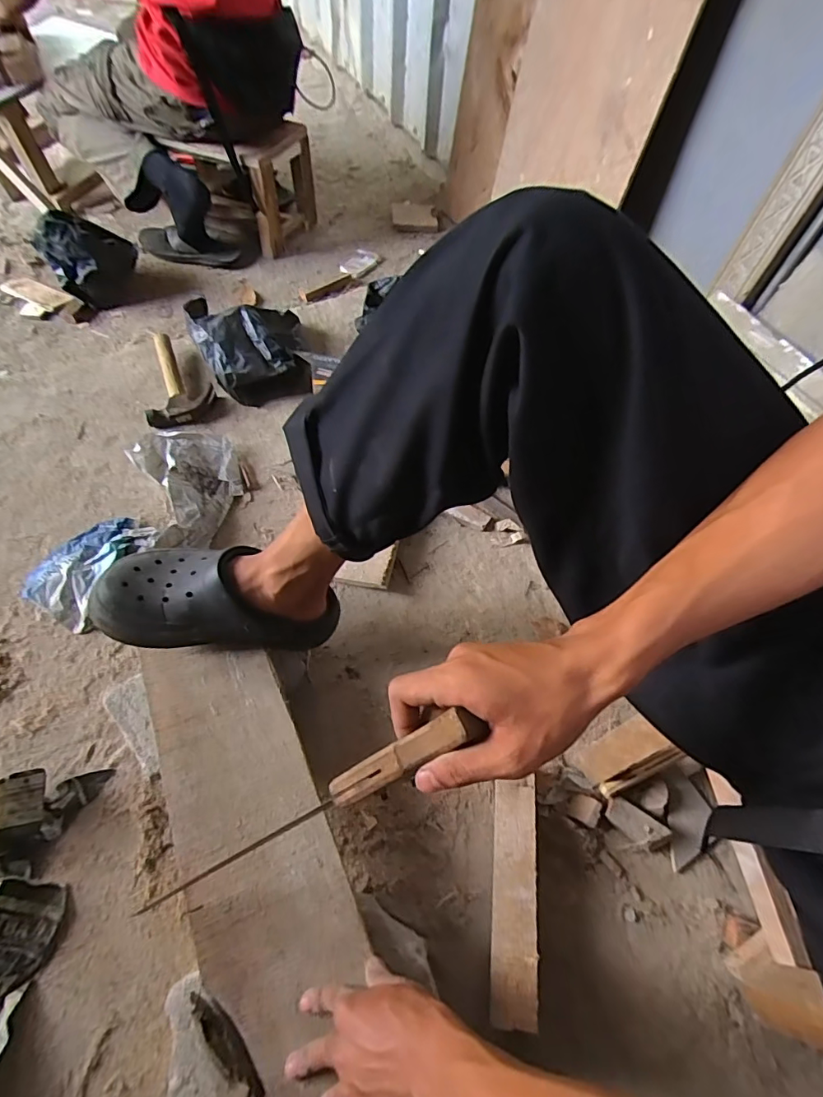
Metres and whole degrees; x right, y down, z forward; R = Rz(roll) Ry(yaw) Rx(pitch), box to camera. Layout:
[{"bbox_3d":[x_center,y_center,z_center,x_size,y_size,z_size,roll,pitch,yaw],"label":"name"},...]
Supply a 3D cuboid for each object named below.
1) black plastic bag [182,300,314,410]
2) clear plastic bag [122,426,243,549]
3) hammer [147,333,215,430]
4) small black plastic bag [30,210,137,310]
[{"bbox_3d":[-0.308,-0.383,0.943,0.197,0.115,0.199,-14,61,-9],"label":"black plastic bag"},{"bbox_3d":[-0.358,-0.114,0.808,0.155,0.054,0.240,-27,64,-16],"label":"clear plastic bag"},{"bbox_3d":[-0.464,-0.318,0.931,0.126,0.061,0.201,-29,65,-17],"label":"hammer"},{"bbox_3d":[-0.690,-0.628,1.050,0.175,0.161,0.095,-26,64,-15],"label":"small black plastic bag"}]

